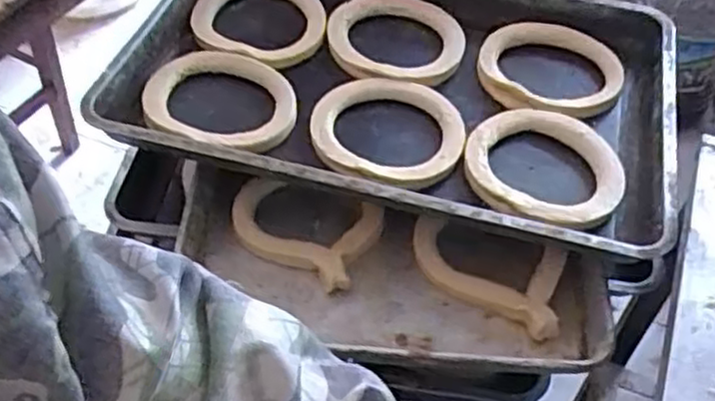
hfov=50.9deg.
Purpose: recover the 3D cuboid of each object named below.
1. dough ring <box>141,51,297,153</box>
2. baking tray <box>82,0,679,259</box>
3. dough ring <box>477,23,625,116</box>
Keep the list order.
[{"bbox_3d":[-0.157,-0.128,0.881,0.176,0.020,0.182,2,48,-2],"label":"dough ring"},{"bbox_3d":[0.053,-0.156,0.932,0.638,0.063,0.489,13,43,7],"label":"baking tray"},{"bbox_3d":[0.250,-0.169,0.972,0.183,0.020,0.194,2,48,-2],"label":"dough ring"}]

